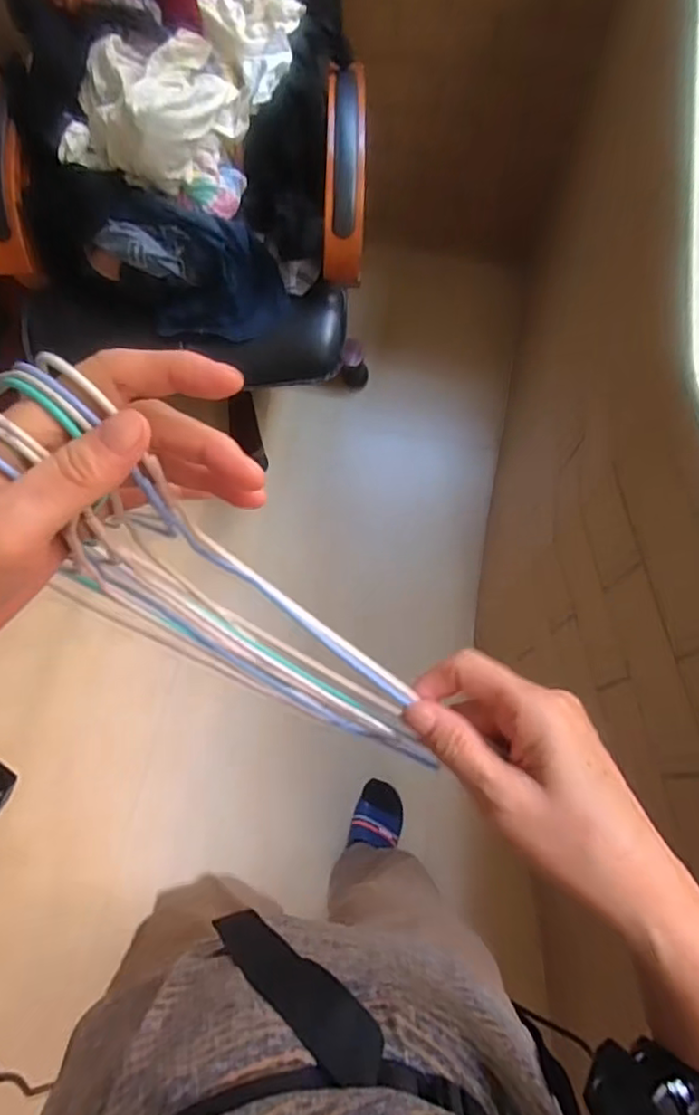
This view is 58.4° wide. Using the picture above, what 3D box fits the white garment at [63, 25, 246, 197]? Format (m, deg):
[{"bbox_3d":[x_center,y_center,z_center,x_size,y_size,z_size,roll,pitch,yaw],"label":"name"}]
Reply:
[{"bbox_3d":[-0.296,-0.666,0.926,0.211,0.112,0.235,35,74,12],"label":"white garment"}]

